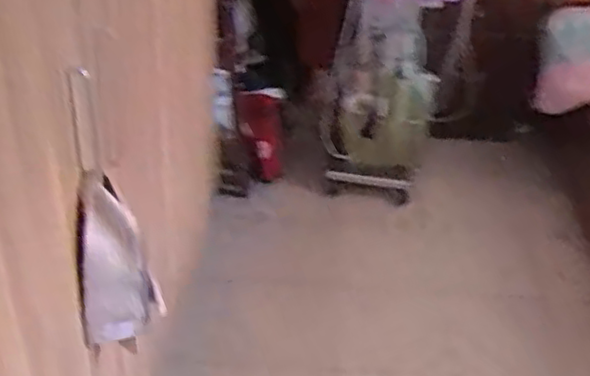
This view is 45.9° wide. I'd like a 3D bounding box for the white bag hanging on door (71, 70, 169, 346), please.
[{"bbox_3d":[-0.206,0.046,0.814,0.088,0.314,0.088,0,36,-5],"label":"white bag hanging on door"}]

